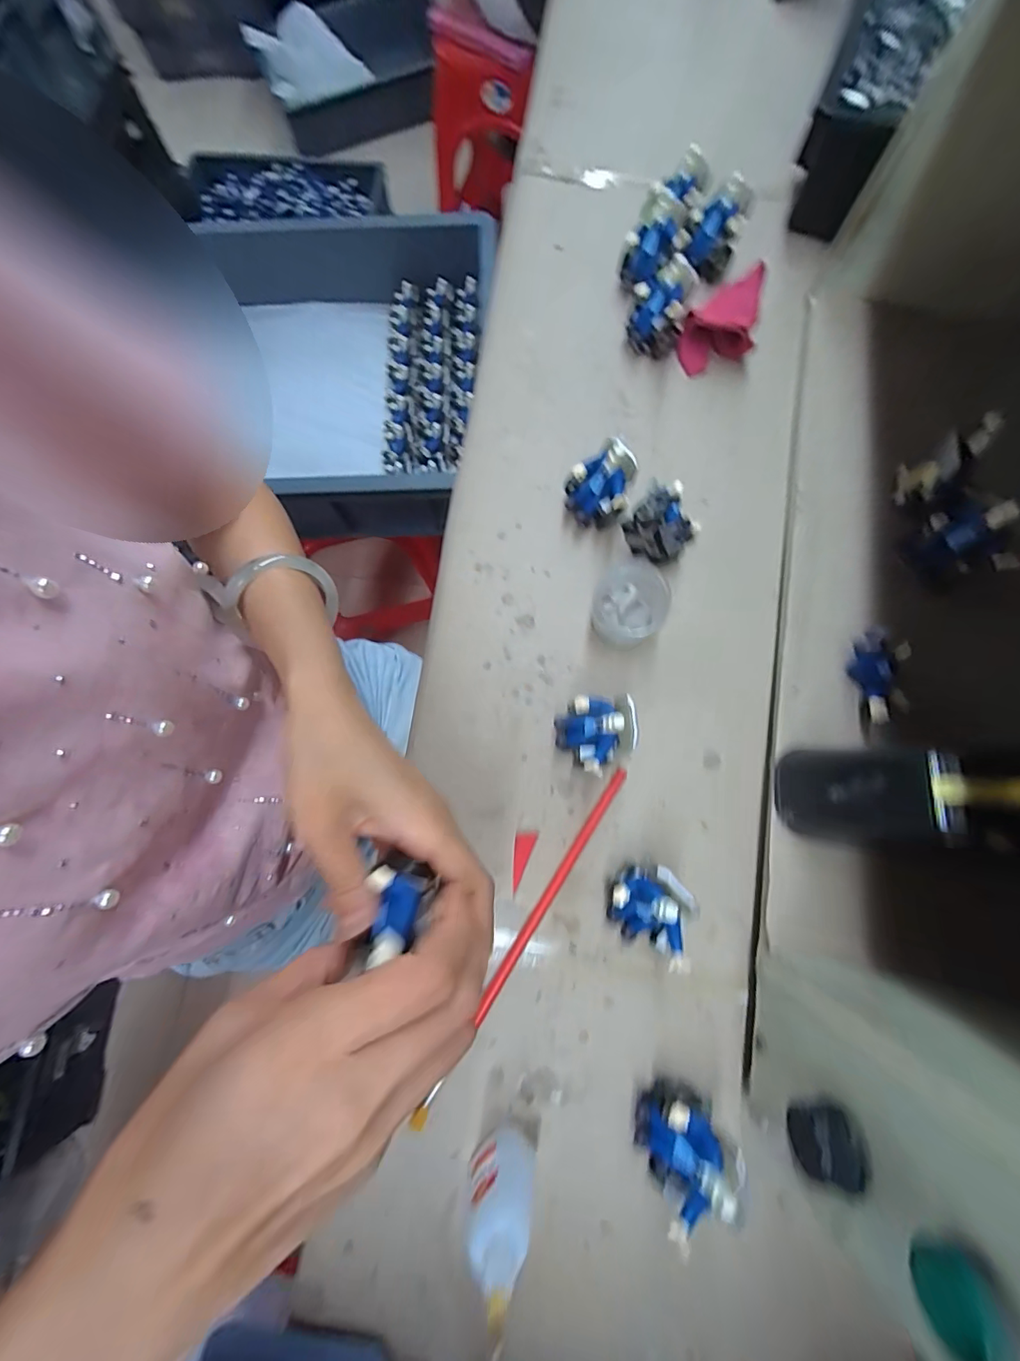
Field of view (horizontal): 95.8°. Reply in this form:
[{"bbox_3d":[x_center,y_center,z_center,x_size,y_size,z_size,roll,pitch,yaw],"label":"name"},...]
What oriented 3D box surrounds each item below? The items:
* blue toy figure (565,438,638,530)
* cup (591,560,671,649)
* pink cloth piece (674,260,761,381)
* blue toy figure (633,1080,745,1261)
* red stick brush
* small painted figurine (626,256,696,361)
[{"bbox_3d":[0.069,-0.150,0.360,0.047,0.062,0.043,0,77,1],"label":"blue toy figure"},{"bbox_3d":[0.090,-0.056,0.350,0.051,0.044,0.061,26,79,7],"label":"cup"},{"bbox_3d":[0.181,-0.317,0.402,0.059,0.042,0.080,6,77,3],"label":"pink cloth piece"},{"bbox_3d":[0.099,0.270,0.265,0.052,0.060,0.046,-39,79,-8],"label":"blue toy figure"},{"bbox_3d":[0.012,0.173,0.314,0.008,0.010,0.258,32,79,8],"label":"red stick brush"},{"bbox_3d":[0.128,-0.319,0.395,0.046,0.058,0.046,16,77,5],"label":"small painted figurine"}]

